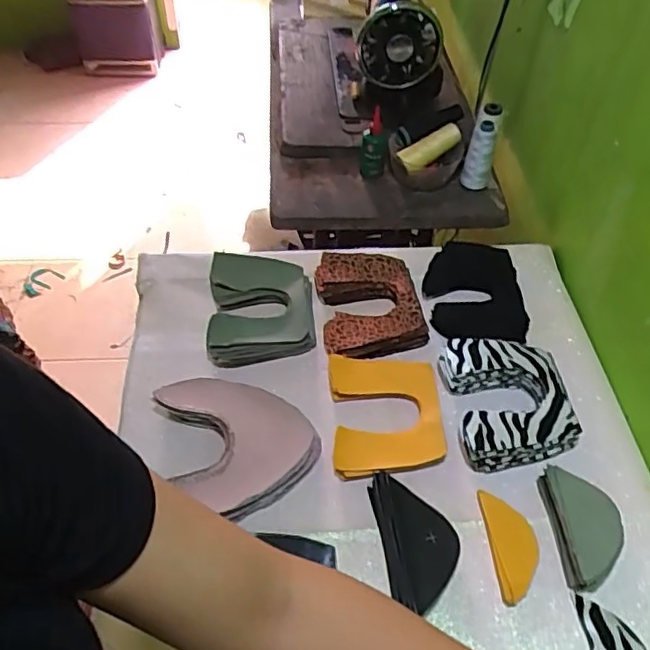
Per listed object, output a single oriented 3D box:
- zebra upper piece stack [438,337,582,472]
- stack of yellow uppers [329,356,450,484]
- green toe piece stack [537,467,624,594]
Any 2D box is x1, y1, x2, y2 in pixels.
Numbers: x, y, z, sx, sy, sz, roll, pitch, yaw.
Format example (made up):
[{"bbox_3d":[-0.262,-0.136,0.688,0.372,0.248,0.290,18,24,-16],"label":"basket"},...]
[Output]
[{"bbox_3d":[0.211,0.088,0.710,0.131,0.051,0.153,-4,50,-5],"label":"zebra upper piece stack"},{"bbox_3d":[0.070,0.101,0.706,0.121,0.035,0.158,-1,50,-3],"label":"stack of yellow uppers"},{"bbox_3d":[0.265,0.203,0.618,0.058,0.036,0.121,-2,50,-4],"label":"green toe piece stack"}]

